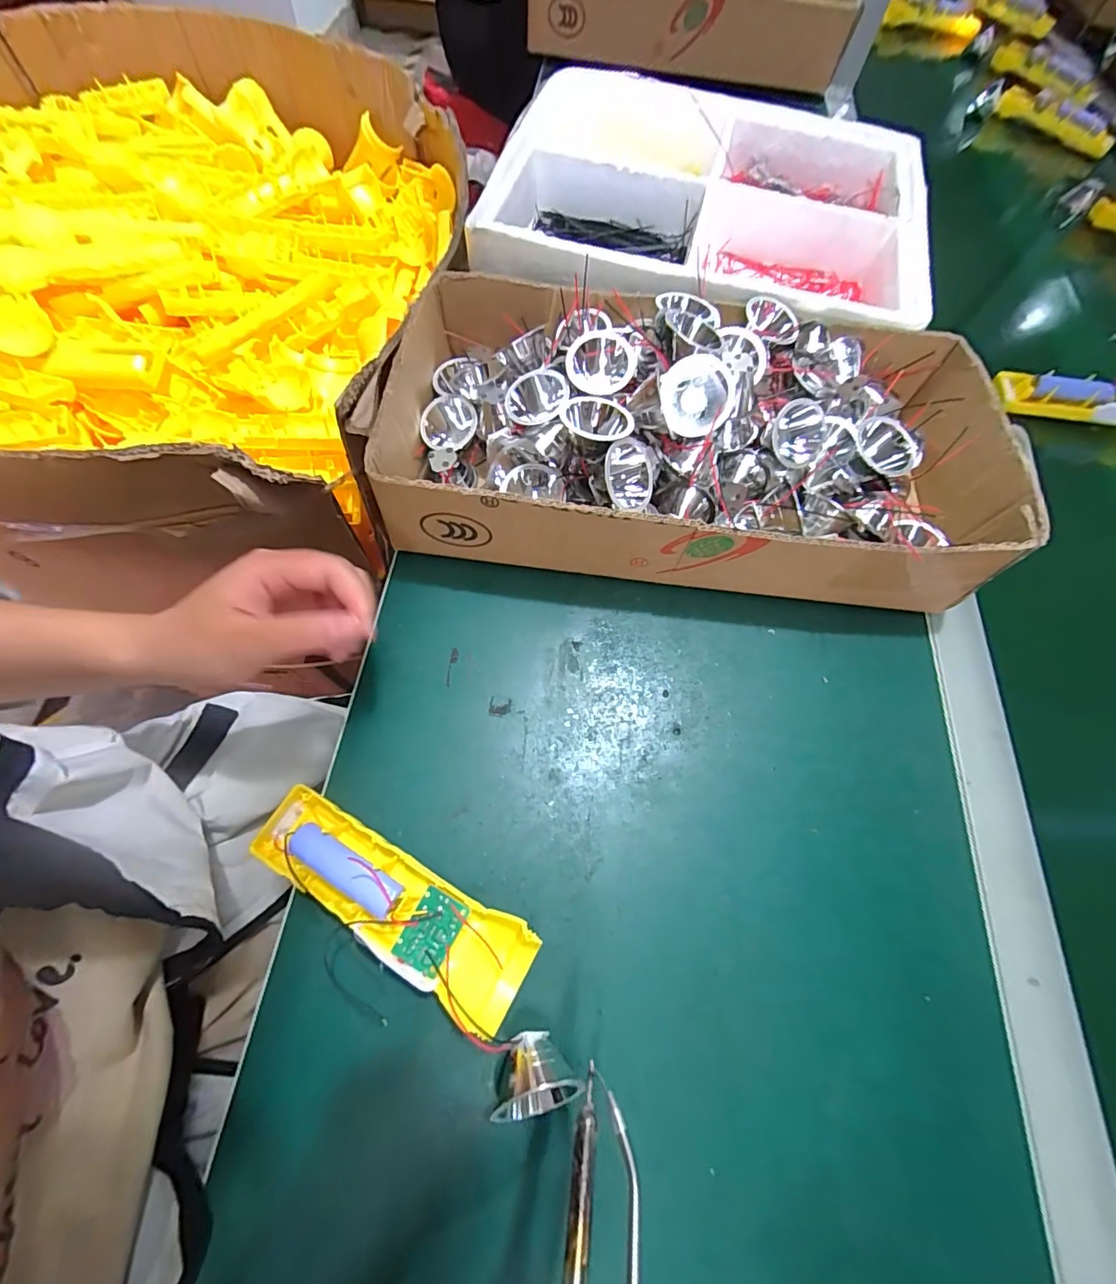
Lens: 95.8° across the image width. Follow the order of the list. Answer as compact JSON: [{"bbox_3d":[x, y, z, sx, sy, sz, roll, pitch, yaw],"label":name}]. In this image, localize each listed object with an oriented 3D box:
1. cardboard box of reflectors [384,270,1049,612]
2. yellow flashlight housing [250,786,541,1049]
[{"bbox_3d":[0.097,-0.158,0.377,0.424,0.106,0.224,7,66,0],"label":"cardboard box of reflectors"},{"bbox_3d":[-0.092,0.138,0.273,0.164,0.037,0.048,30,68,8],"label":"yellow flashlight housing"}]

